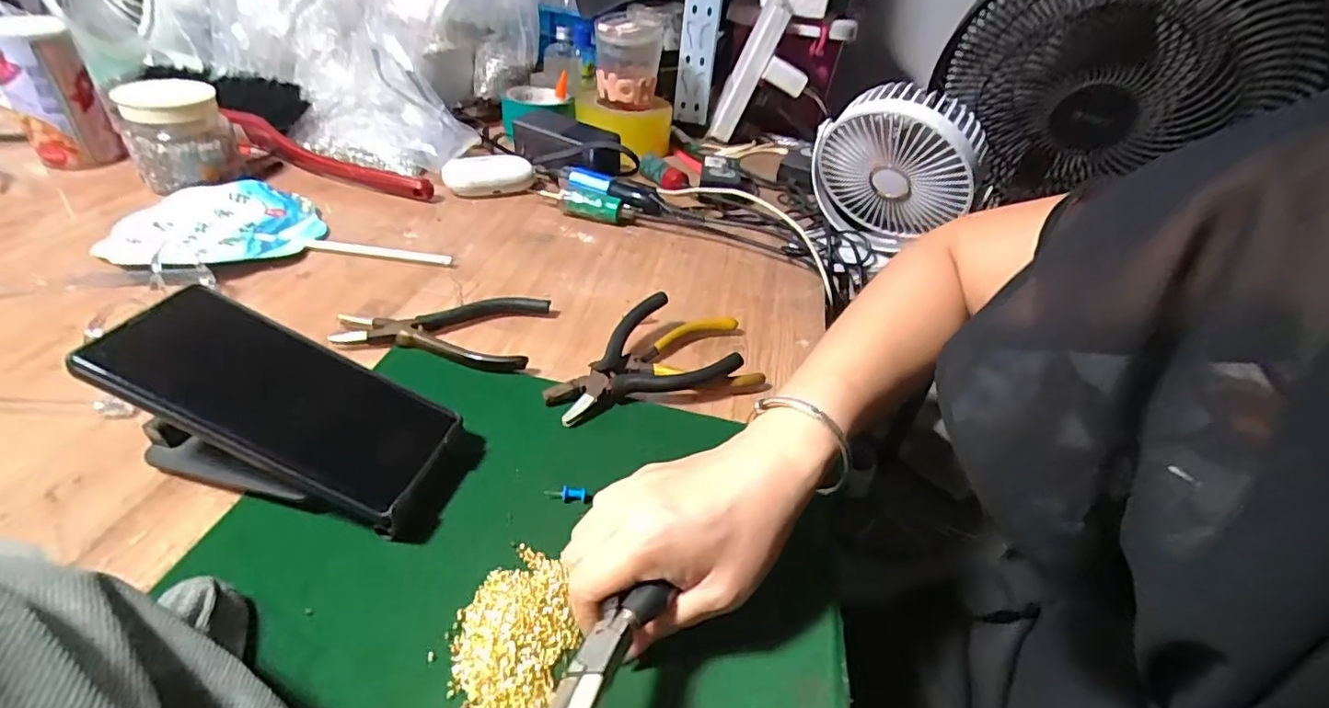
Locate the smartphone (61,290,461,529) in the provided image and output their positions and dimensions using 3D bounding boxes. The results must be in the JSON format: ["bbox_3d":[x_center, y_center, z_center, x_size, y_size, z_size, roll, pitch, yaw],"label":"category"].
[{"bbox_3d":[-0.196,0.023,0.304,0.160,0.013,0.077,29,39,-5],"label":"smartphone"}]

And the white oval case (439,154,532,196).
[{"bbox_3d":[-0.186,-0.188,0.617,0.088,0.030,0.041,-14,43,-25],"label":"white oval case"}]

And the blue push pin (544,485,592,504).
[{"bbox_3d":[-0.053,0.078,0.321,0.026,0.007,0.006,2,39,-7],"label":"blue push pin"}]

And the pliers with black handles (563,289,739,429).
[{"bbox_3d":[-0.021,0.000,0.412,0.124,0.030,0.084,-12,43,-23],"label":"pliers with black handles"}]

